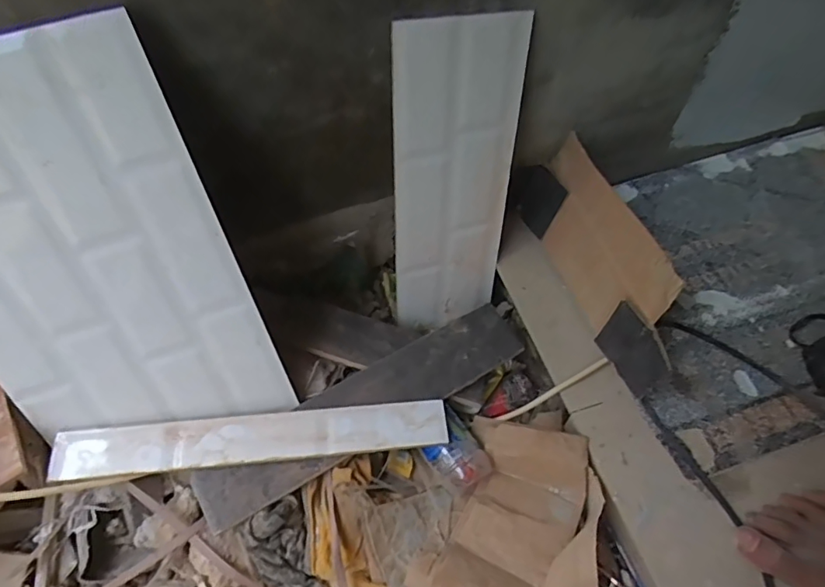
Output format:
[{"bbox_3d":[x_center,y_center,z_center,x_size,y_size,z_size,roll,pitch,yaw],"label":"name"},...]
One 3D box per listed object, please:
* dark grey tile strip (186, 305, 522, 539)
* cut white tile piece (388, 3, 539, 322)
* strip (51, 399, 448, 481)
[{"bbox_3d":[-0.049,0.120,0.569,0.390,0.015,0.078,-28,61,-15],"label":"dark grey tile strip"},{"bbox_3d":[0.045,-0.106,0.583,0.131,0.397,0.017,-6,47,-7],"label":"cut white tile piece"},{"bbox_3d":[-0.158,0.149,0.532,0.387,0.010,0.052,-2,62,-10],"label":"strip"}]

